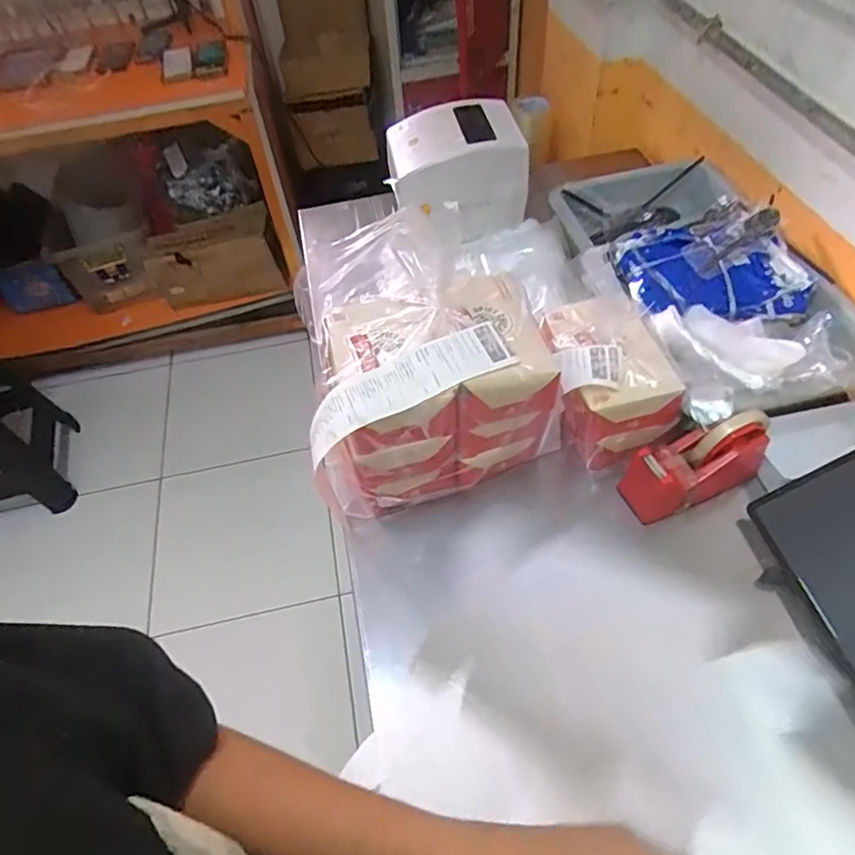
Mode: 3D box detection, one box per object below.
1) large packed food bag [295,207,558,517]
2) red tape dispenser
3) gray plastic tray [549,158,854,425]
[{"bbox_3d":[-0.003,-0.040,0.694,0.274,0.199,0.177,-18,54,-9],"label":"large packed food bag"},{"bbox_3d":[0.308,0.039,0.680,0.162,0.095,0.071,-22,54,-12],"label":"red tape dispenser"},{"bbox_3d":[0.384,-0.218,0.830,0.277,0.091,0.489,-12,53,-5],"label":"gray plastic tray"}]

